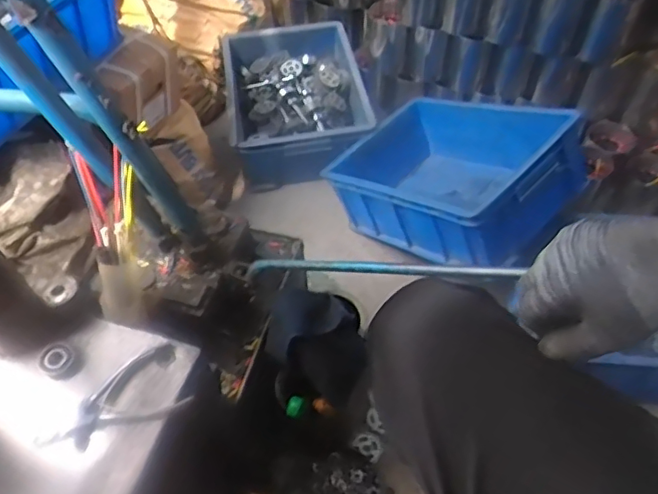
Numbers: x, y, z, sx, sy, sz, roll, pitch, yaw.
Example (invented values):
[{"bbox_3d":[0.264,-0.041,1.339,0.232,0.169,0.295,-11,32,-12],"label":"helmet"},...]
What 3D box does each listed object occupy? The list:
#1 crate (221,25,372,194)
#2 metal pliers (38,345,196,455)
[{"bbox_3d":[-0.070,-0.335,1.326,0.312,0.130,0.396,-7,53,-3],"label":"crate"},{"bbox_3d":[-0.199,0.146,0.529,0.137,0.015,0.072,-30,58,-19],"label":"metal pliers"}]

